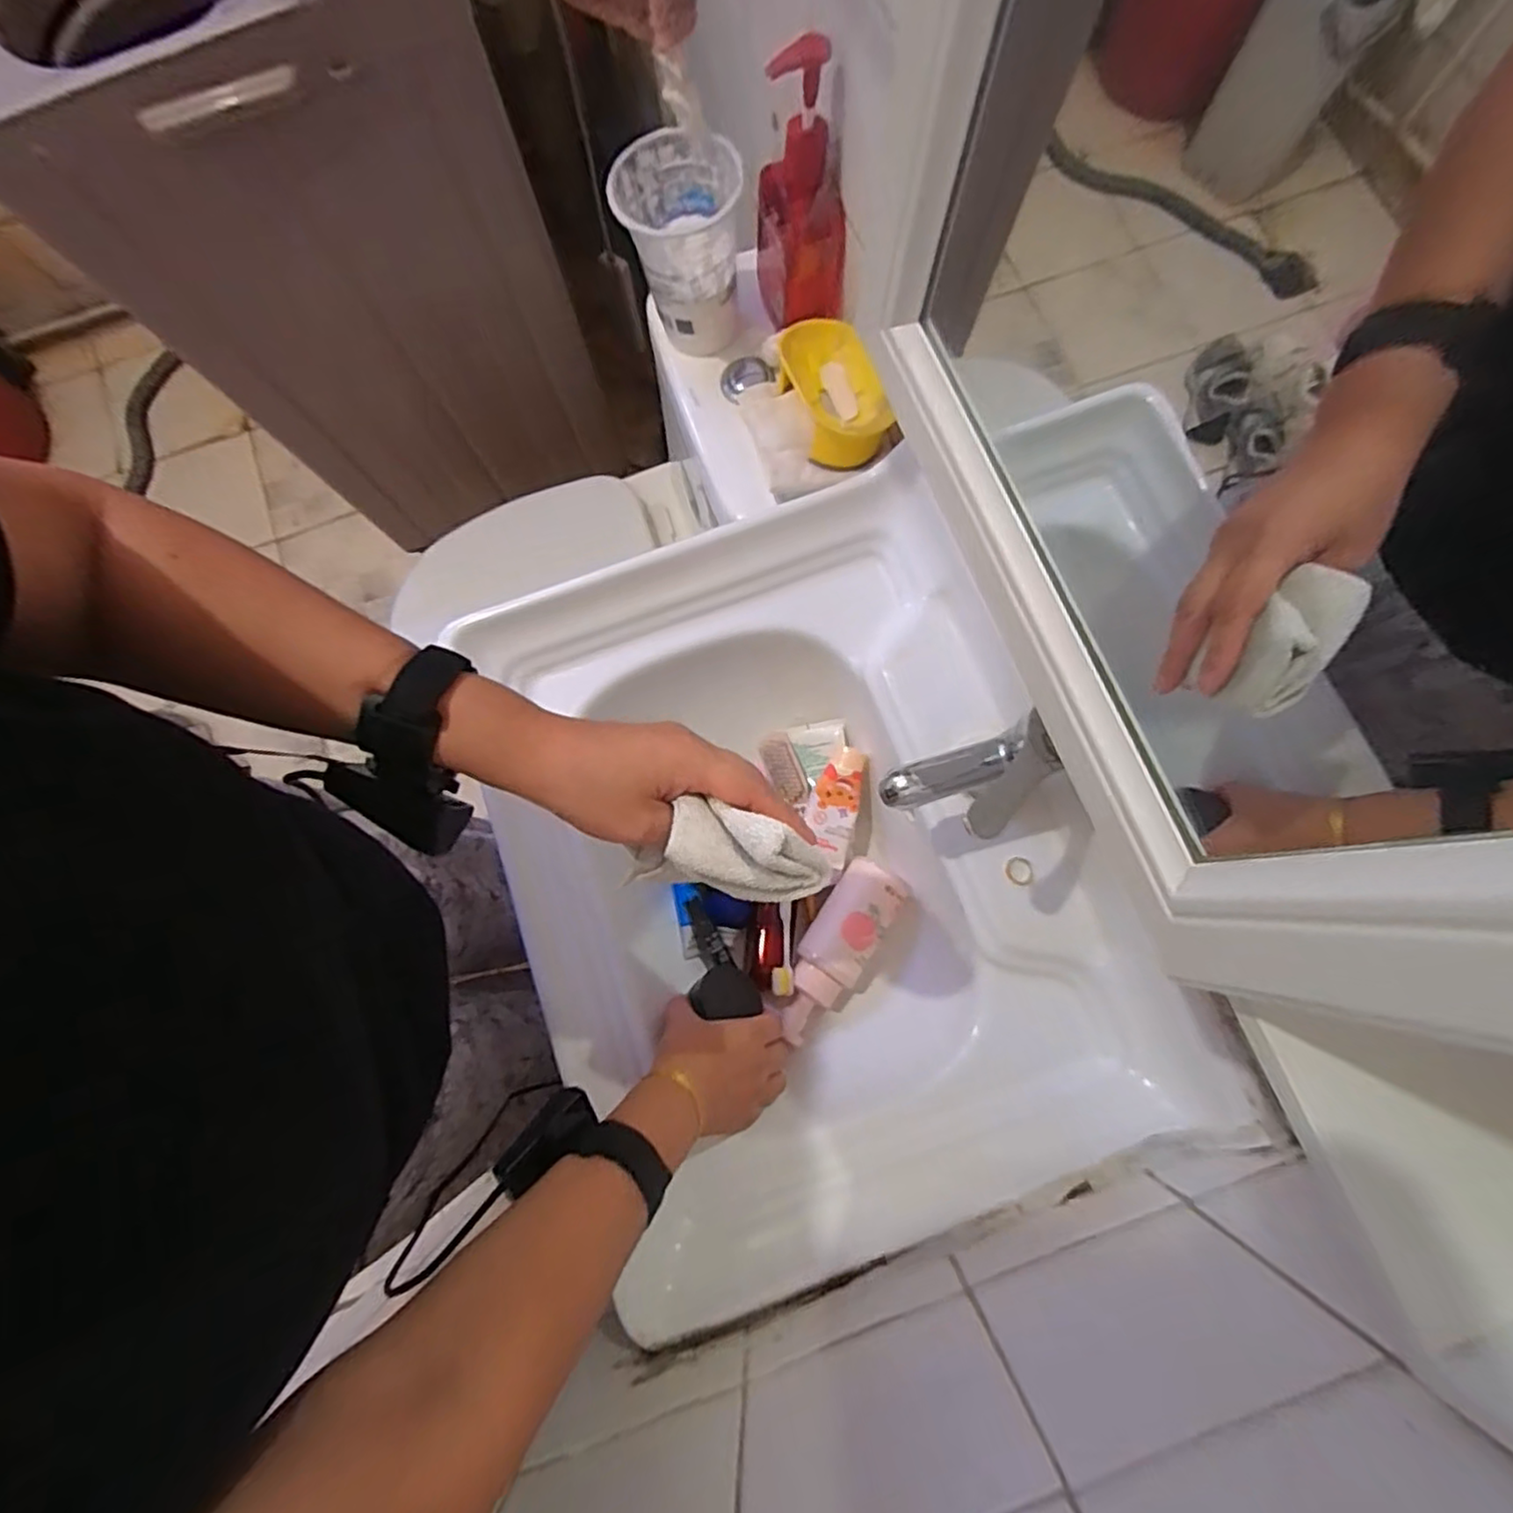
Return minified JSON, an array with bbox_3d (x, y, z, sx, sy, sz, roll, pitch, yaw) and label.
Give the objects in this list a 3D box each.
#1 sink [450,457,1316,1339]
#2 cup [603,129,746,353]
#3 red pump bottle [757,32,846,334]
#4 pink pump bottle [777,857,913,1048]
[{"bbox_3d":[0.047,0.085,0.603,0.452,0.157,0.587,-19,78,-3],"label":"sink"},{"bbox_3d":[-0.070,-0.484,0.656,0.113,0.145,0.115,-12,78,-1],"label":"cup"},{"bbox_3d":[0.041,-0.500,0.609,0.080,0.219,0.067,-3,78,1],"label":"red pump bottle"},{"bbox_3d":[0.079,0.187,0.644,0.072,0.050,0.178,32,80,7],"label":"pink pump bottle"}]

